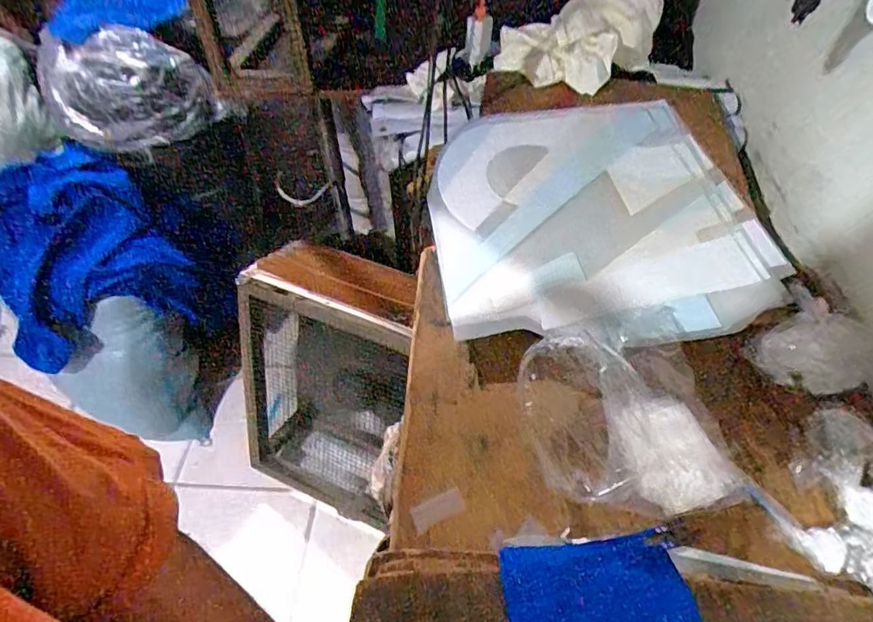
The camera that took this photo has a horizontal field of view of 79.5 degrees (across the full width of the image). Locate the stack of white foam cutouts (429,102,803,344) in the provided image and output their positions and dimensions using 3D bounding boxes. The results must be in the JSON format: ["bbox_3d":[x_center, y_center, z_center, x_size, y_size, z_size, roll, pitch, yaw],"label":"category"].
[{"bbox_3d":[0.240,-0.162,0.836,0.494,0.061,0.520,-6,52,-5],"label":"stack of white foam cutouts"}]

